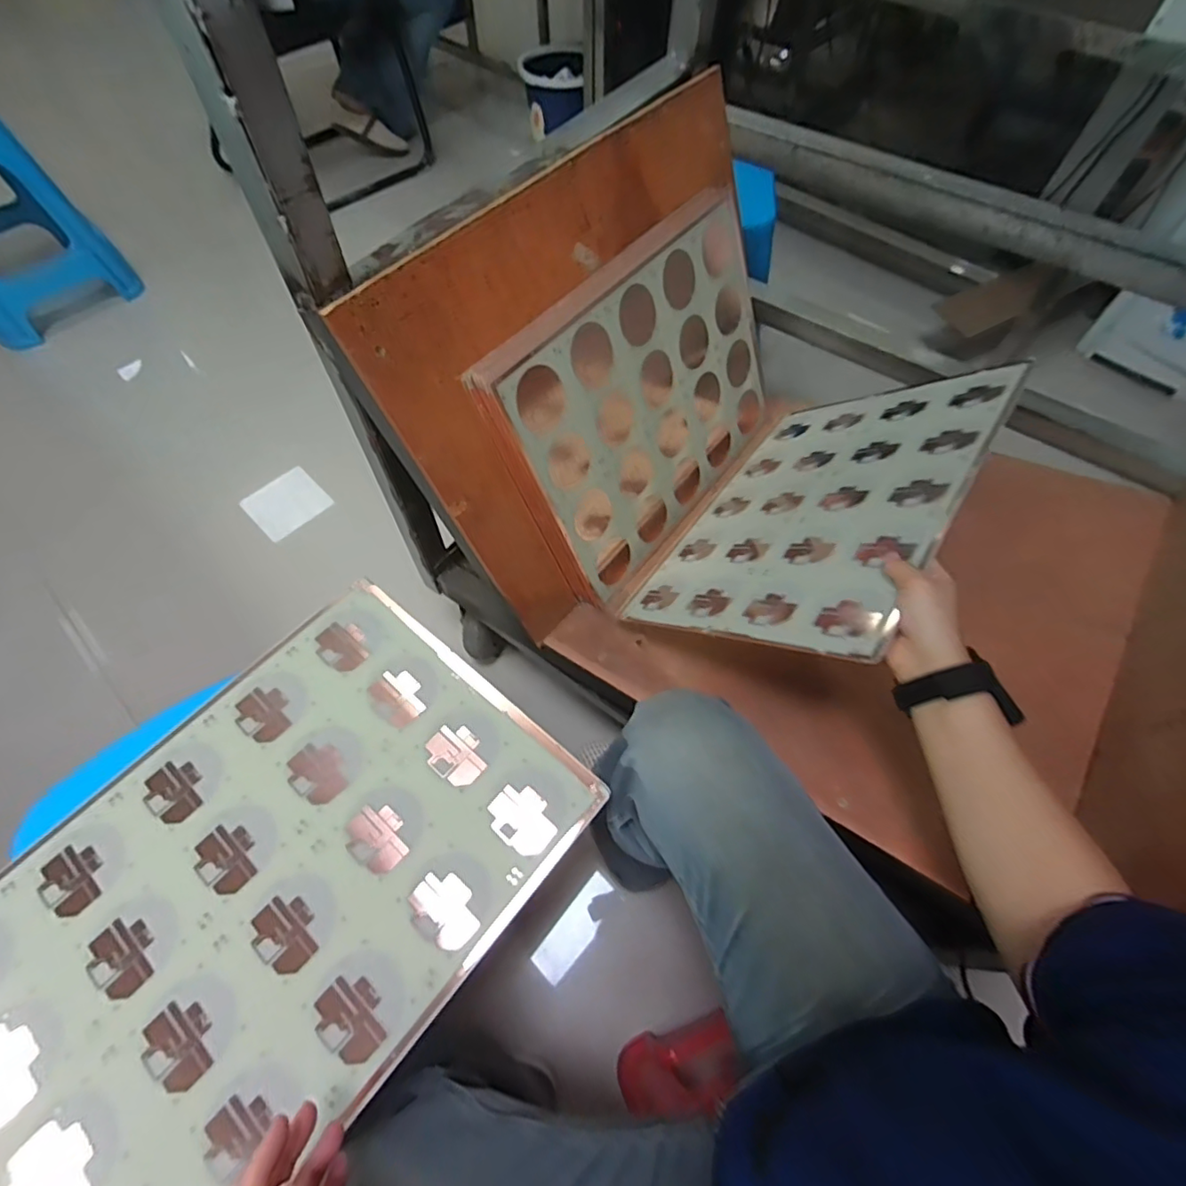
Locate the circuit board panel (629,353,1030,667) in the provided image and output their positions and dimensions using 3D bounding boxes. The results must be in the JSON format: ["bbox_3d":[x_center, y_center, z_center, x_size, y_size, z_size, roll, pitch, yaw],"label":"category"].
[{"bbox_3d":[0.259,-0.109,0.660,0.430,0.010,0.318,-50,29,-22],"label":"circuit board panel"}]

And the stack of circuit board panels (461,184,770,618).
[{"bbox_3d":[0.087,-0.254,0.738,0.044,0.344,0.467,21,60,43],"label":"stack of circuit board panels"}]

